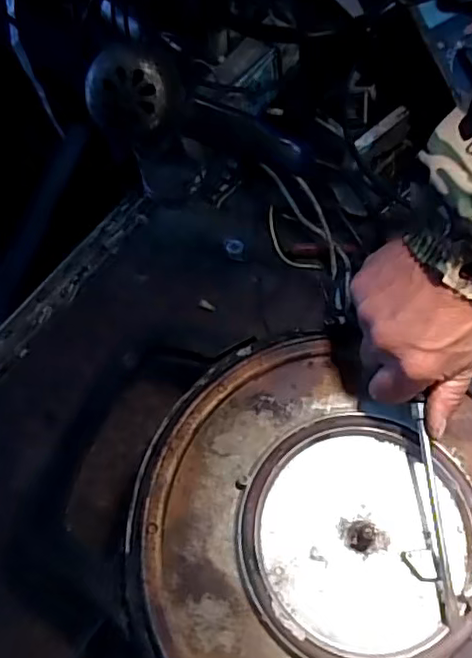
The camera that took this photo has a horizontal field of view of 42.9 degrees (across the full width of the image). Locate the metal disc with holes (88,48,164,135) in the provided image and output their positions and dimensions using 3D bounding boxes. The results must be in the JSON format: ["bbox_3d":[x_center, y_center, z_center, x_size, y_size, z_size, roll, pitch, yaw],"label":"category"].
[{"bbox_3d":[-0.067,-0.144,0.363,0.047,0.046,0.014,-7,27,4],"label":"metal disc with holes"}]

